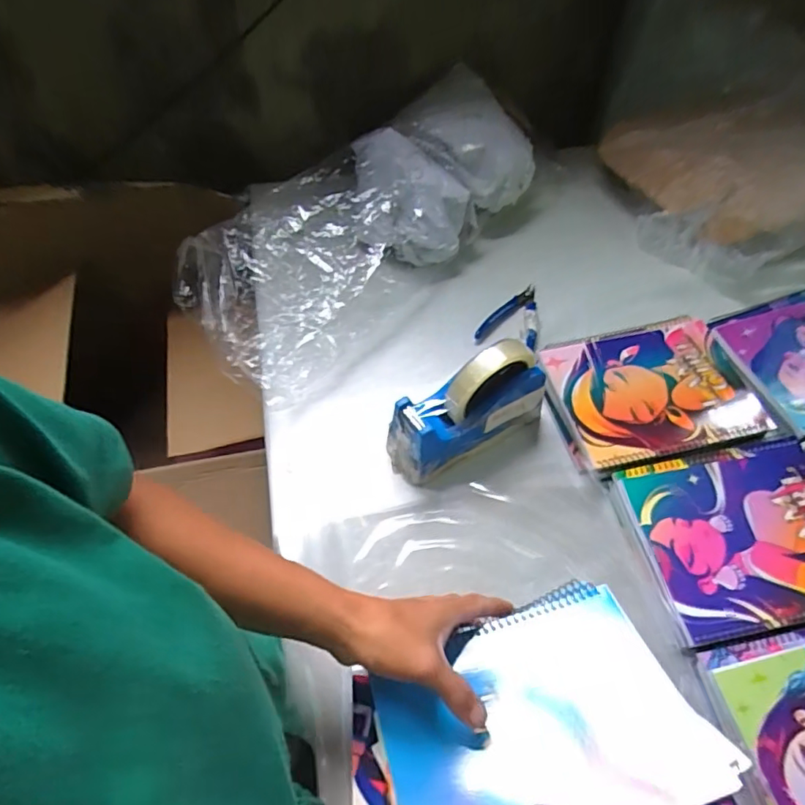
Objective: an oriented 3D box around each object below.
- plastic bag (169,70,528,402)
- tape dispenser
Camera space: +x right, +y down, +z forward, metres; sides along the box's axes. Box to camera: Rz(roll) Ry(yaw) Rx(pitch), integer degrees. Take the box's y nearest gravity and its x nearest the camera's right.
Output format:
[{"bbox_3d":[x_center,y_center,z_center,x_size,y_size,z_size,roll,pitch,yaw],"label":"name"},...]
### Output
[{"bbox_3d":[-0.025,-0.244,0.695,0.199,0.099,0.544,36,63,22],"label":"plastic bag"},{"bbox_3d":[0.069,0.007,0.524,0.162,0.117,0.052,-24,60,-15],"label":"tape dispenser"}]

